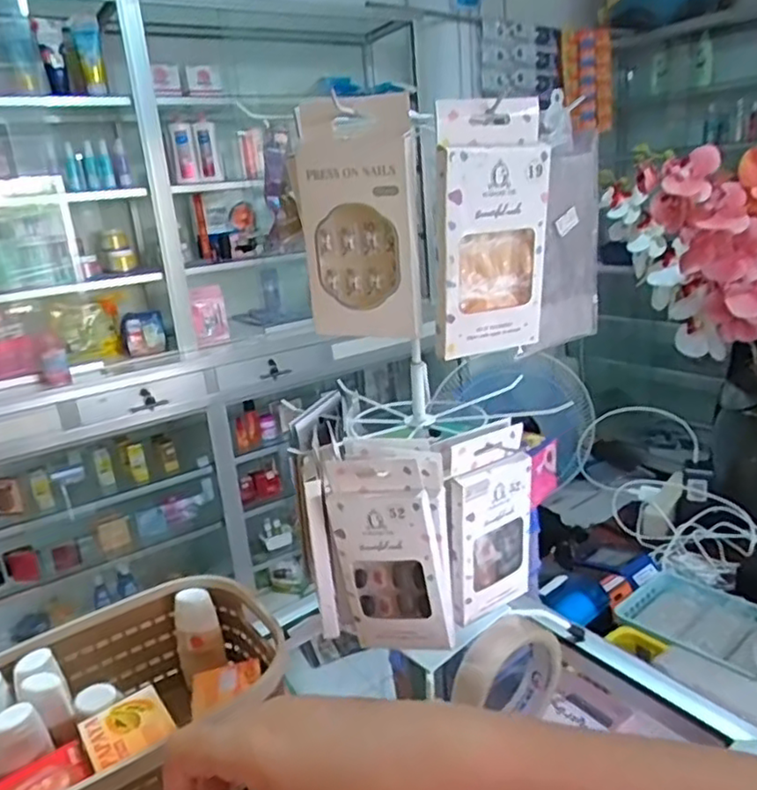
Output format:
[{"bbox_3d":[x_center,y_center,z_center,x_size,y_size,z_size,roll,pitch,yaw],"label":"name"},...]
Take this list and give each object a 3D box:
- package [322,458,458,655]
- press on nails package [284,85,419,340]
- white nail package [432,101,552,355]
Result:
[{"bbox_3d":[0.007,0.111,0.450,0.070,0.137,0.015,-8,11,18],"label":"package"},{"bbox_3d":[-0.014,-0.104,0.395,0.073,0.135,0.015,1,19,17],"label":"press on nails package"},{"bbox_3d":[0.068,-0.095,0.382,0.073,0.139,0.015,-11,19,-18],"label":"white nail package"}]

